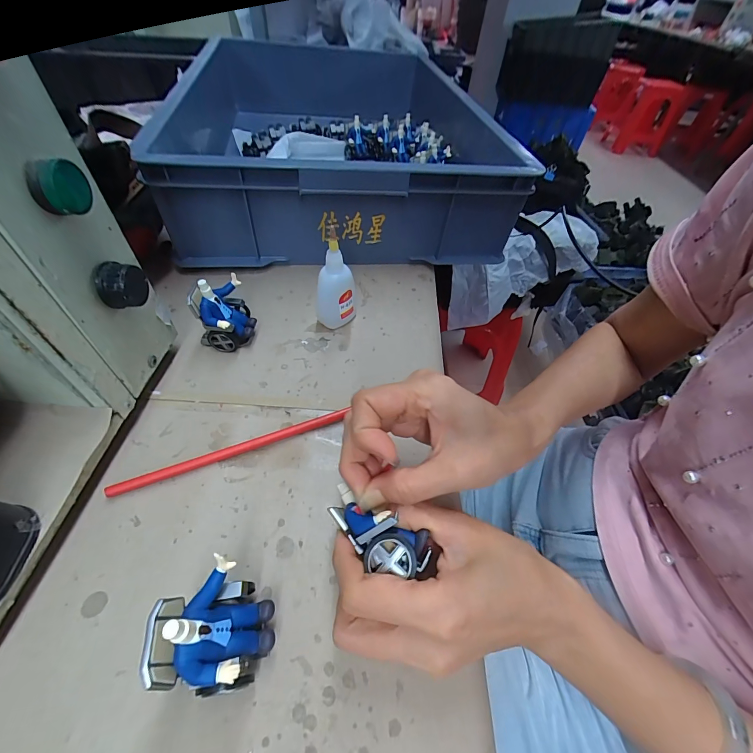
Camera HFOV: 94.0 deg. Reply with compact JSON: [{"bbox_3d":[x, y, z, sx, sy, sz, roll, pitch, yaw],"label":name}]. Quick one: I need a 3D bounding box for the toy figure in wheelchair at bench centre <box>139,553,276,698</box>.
[{"bbox_3d":[-0.081,0.128,0.180,0.049,0.061,0.053,-6,51,-10],"label":"toy figure in wheelchair at bench centre"}]

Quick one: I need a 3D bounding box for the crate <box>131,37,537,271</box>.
[{"bbox_3d":[-0.044,-0.320,0.509,0.391,0.118,0.419,-2,51,-7],"label":"crate"}]

